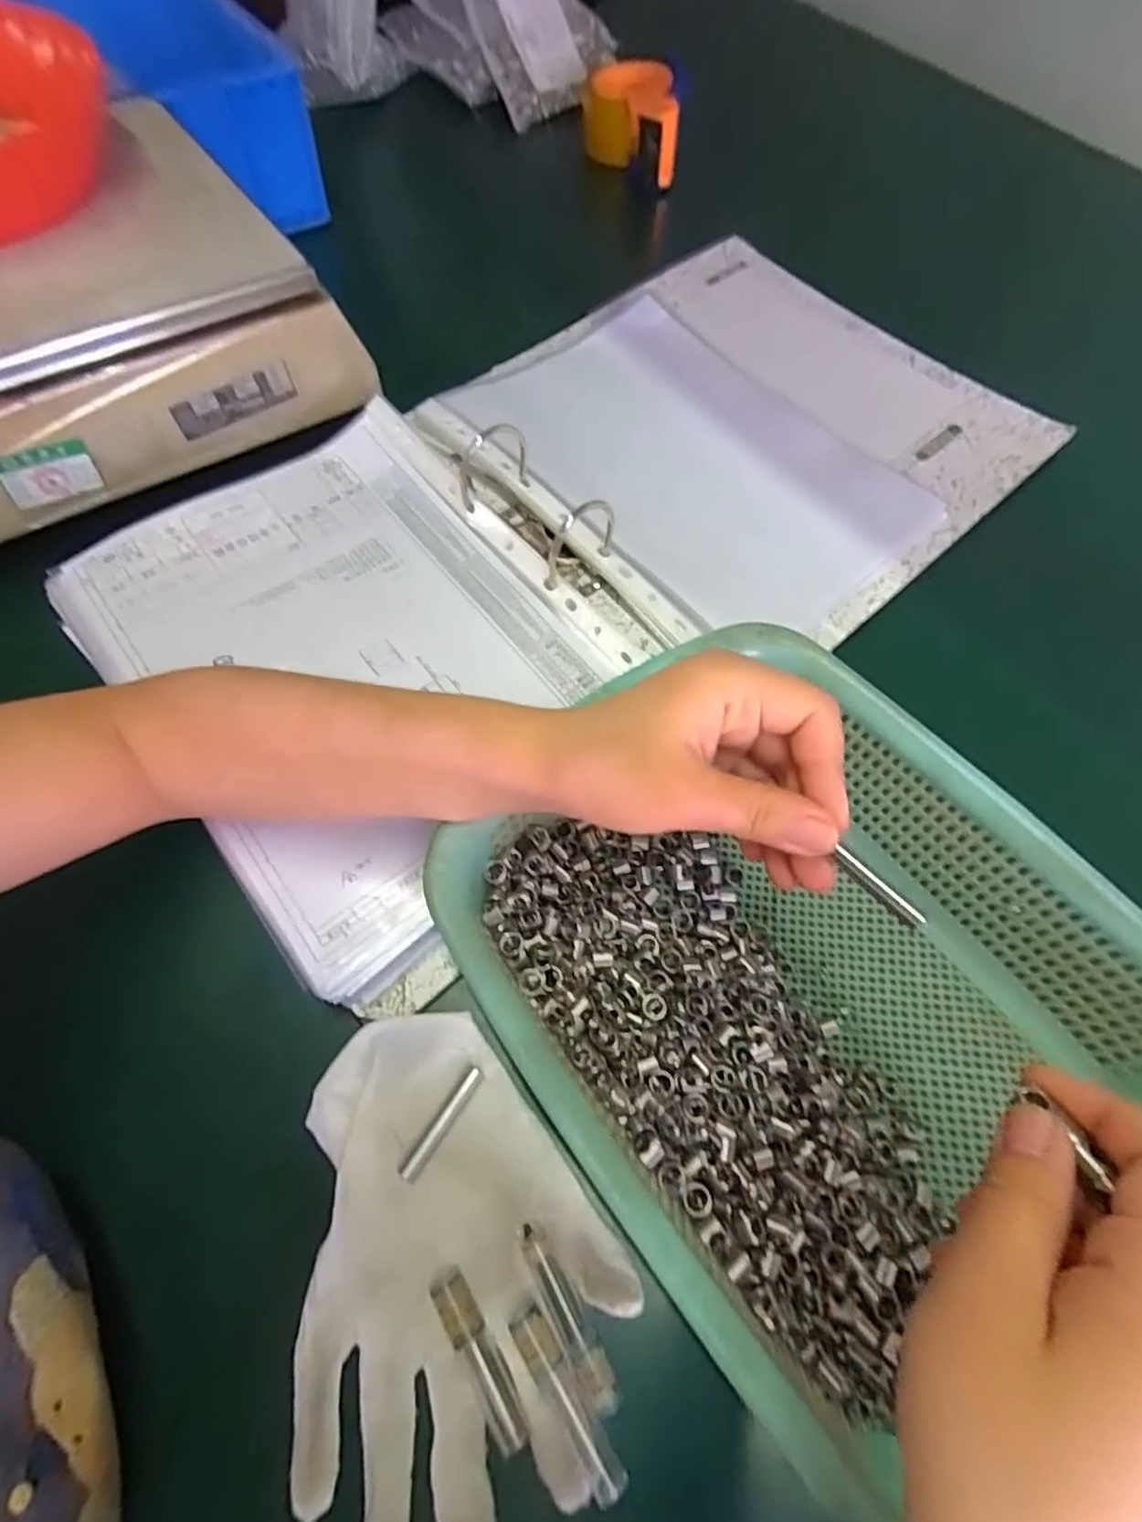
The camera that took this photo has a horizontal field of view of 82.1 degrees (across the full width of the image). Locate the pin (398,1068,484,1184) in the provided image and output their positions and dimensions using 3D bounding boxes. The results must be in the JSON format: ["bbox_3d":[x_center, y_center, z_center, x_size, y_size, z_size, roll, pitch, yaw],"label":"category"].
[{"bbox_3d":[-0.055,0.156,0.282,0.008,0.004,0.050,33,67,13],"label":"pin"}]

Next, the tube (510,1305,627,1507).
[{"bbox_3d":[-0.001,0.233,0.239,0.013,0.008,0.060,-31,69,-16],"label":"tube"}]

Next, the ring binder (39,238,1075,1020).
[{"bbox_3d":[0.034,-0.173,0.454,0.644,0.052,0.338,-38,71,-19],"label":"ring binder"}]

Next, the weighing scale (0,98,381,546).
[{"bbox_3d":[-0.346,-0.290,0.436,0.327,0.107,0.257,-33,70,-17],"label":"weighing scale"}]

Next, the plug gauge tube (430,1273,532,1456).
[{"bbox_3d":[-0.034,0.222,0.244,0.013,0.008,0.057,-30,69,-16],"label":"plug gauge tube"}]

